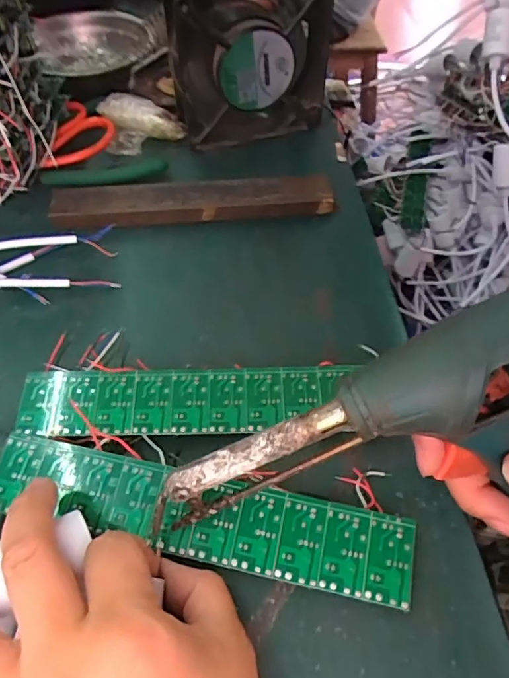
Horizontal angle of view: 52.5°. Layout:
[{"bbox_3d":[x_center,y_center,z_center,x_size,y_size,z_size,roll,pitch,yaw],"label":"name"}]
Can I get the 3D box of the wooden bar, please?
[{"bbox_3d":[-0.044,-0.104,0.383,0.204,0.018,0.033,-4,54,-3],"label":"wooden bar"}]

